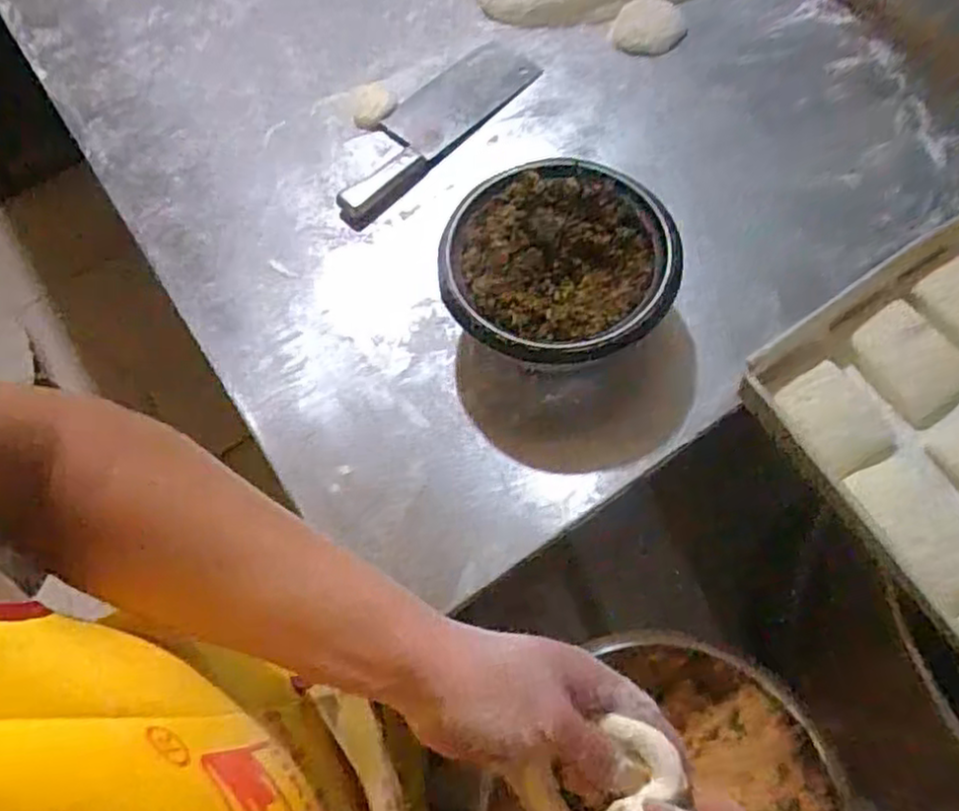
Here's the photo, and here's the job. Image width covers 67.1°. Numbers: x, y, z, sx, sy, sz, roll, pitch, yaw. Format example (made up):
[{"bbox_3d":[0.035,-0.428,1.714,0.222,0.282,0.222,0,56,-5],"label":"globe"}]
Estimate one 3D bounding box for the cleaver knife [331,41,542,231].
[{"bbox_3d":[-0.064,-0.296,0.771,0.095,0.014,0.274,40,75,18],"label":"cleaver knife"}]

